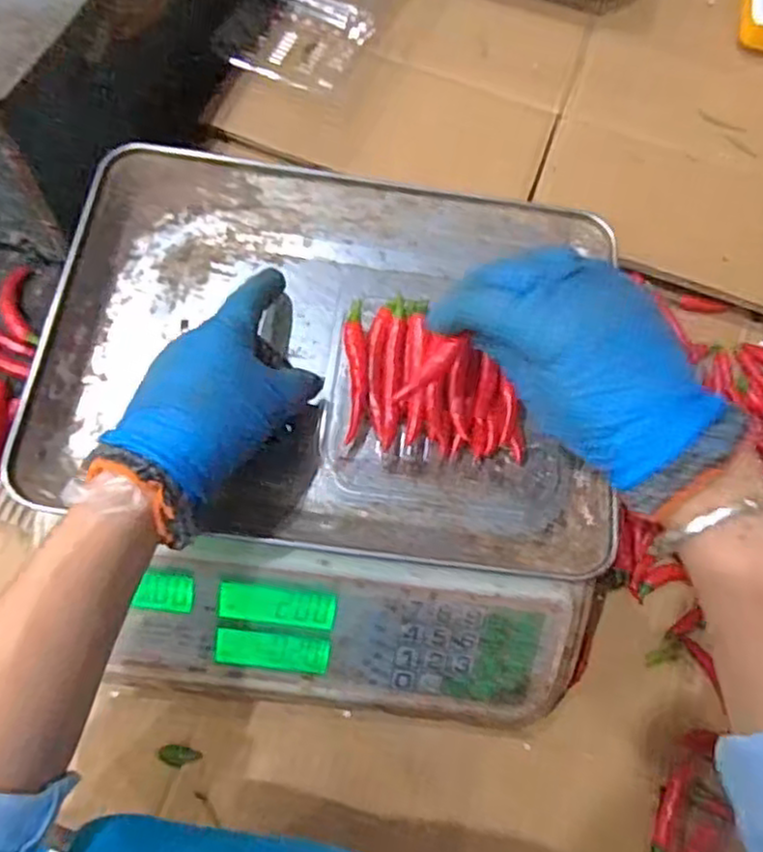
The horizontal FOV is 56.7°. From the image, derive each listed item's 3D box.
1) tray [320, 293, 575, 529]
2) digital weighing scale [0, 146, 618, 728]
[{"bbox_3d":[0.040,-0.013,0.404,0.142,0.035,0.119,9,68,1],"label":"tray"},{"bbox_3d":[-0.034,0.008,0.454,0.322,0.141,0.313,6,70,0],"label":"digital weighing scale"}]

